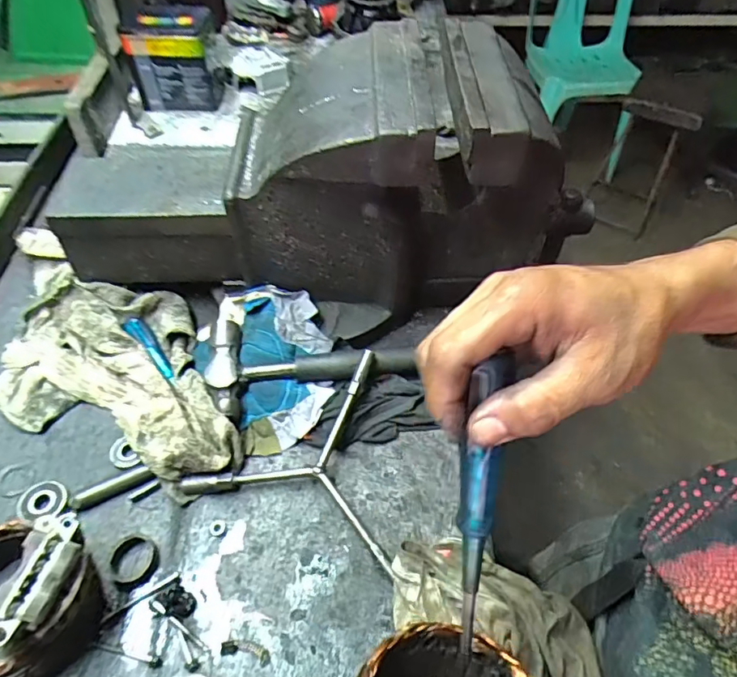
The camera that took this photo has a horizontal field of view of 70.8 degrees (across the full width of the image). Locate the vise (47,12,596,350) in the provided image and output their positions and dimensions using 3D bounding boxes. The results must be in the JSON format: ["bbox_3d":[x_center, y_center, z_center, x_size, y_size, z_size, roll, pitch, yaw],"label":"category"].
[{"bbox_3d":[-0.046,-0.149,0.538,0.552,0.245,0.189,-5,53,-4],"label":"vise"}]

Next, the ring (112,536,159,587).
[{"bbox_3d":[-0.203,0.192,0.447,0.038,0.012,0.038,0,52,-1],"label":"ring"}]

